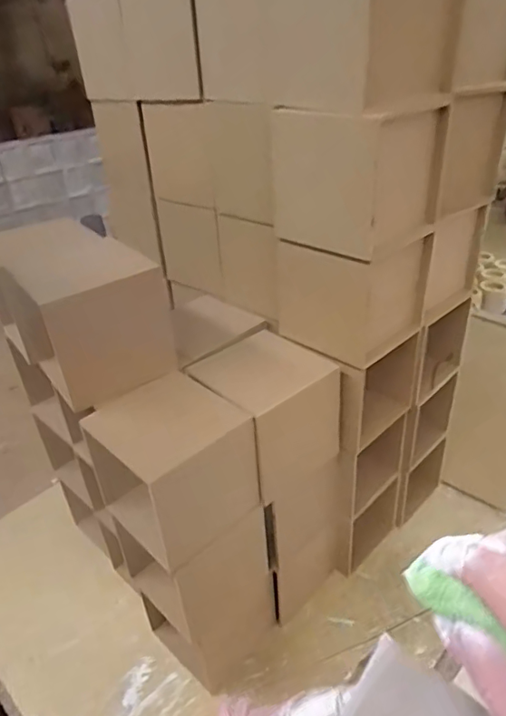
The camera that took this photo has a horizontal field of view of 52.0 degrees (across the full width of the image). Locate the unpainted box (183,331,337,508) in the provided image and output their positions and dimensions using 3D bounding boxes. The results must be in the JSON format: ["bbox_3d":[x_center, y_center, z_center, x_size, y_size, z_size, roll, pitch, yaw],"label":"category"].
[{"bbox_3d":[0.012,0.057,0.529,0.114,0.102,0.110,-28,40,-32],"label":"unpainted box"}]

